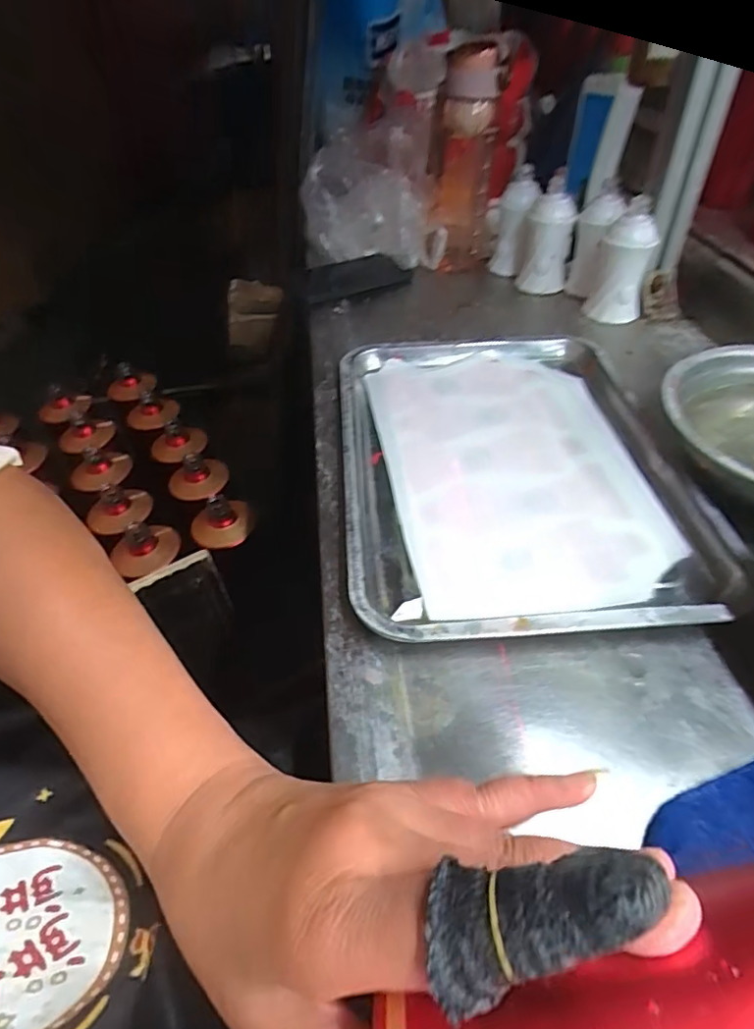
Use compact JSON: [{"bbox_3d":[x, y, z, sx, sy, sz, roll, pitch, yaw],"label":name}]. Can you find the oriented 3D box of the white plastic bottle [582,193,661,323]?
[{"bbox_3d":[0.272,-0.275,0.607,0.058,0.113,0.055,18,48,17],"label":"white plastic bottle"}]

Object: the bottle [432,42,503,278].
[{"bbox_3d":[0.103,-0.424,0.679,0.077,0.225,0.063,7,46,7],"label":"bottle"}]

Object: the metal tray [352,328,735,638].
[{"bbox_3d":[0.100,-0.046,0.445,0.246,0.023,0.341,-2,45,-3],"label":"metal tray"}]

